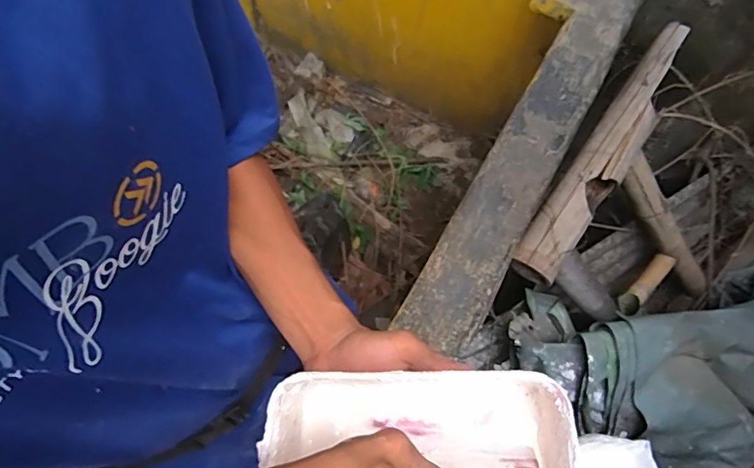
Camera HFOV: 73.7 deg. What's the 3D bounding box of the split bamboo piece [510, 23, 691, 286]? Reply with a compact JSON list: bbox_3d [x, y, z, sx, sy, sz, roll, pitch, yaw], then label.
[{"bbox_3d":[0.367,-0.133,0.795,0.078,0.110,0.481,34,77,12],"label":"split bamboo piece"}]

